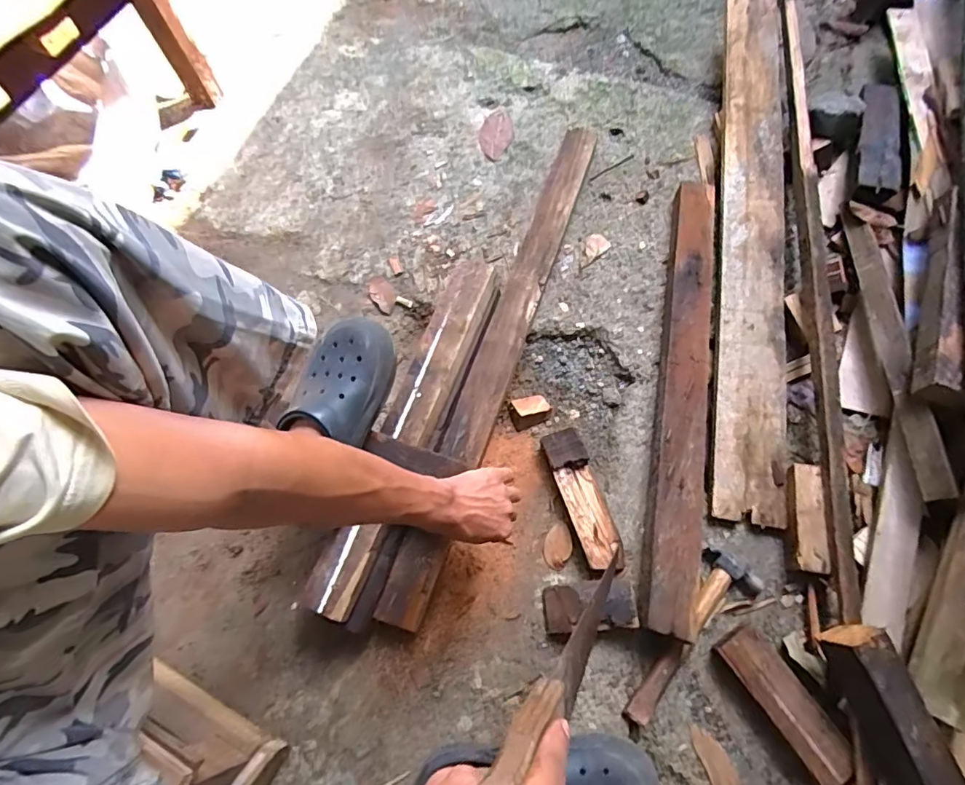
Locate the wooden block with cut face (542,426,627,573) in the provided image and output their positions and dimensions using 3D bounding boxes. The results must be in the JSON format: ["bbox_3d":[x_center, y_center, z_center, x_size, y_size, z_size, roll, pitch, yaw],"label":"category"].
[{"bbox_3d":[0.145,0.151,0.748,0.060,0.042,0.198,-19,68,-3],"label":"wooden block with cut face"}]

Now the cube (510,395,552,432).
[{"bbox_3d":[0.076,0.030,0.823,0.063,0.022,0.052,-15,68,-2],"label":"cube"}]

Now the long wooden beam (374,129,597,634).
[{"bbox_3d":[0.031,-0.082,0.833,0.069,0.063,0.880,17,69,11],"label":"long wooden beam"}]

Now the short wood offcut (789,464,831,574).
[{"bbox_3d":[0.435,0.167,0.704,0.037,0.031,0.145,8,69,7],"label":"short wood offcut"}]

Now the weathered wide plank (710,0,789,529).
[{"bbox_3d":[0.455,-0.295,0.889,0.108,0.027,1.025,6,71,9],"label":"weathered wide plank"}]

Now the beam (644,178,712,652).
[{"bbox_3d":[0.300,-0.035,0.778,0.072,0.034,0.732,9,68,7],"label":"beam"}]

